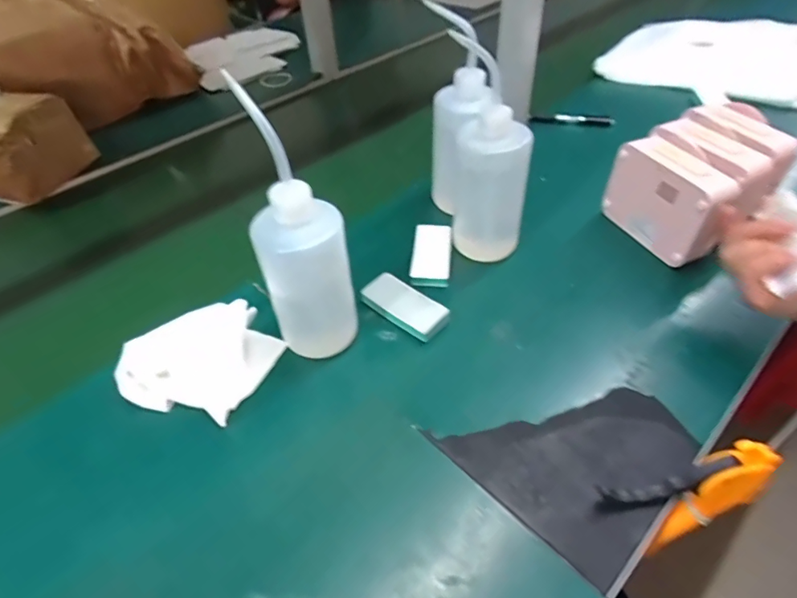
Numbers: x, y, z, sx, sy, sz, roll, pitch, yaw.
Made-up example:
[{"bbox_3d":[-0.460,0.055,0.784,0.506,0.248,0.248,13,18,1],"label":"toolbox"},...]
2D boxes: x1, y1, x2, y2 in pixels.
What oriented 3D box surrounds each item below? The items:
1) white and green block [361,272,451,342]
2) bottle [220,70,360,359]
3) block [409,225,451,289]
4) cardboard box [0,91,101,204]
[{"bbox_3d":[0.007,0.008,0.517,0.094,0.019,0.047,29,55,25],"label":"white and green block"},{"bbox_3d":[-0.083,-0.045,0.425,0.077,0.234,0.074,-14,47,-9],"label":"bottle"},{"bbox_3d":[0.038,-0.053,0.569,0.043,0.010,0.096,2,47,6],"label":"block"},{"bbox_3d":[-0.597,-0.235,0.723,0.204,0.109,0.140,11,48,14],"label":"cardboard box"}]

